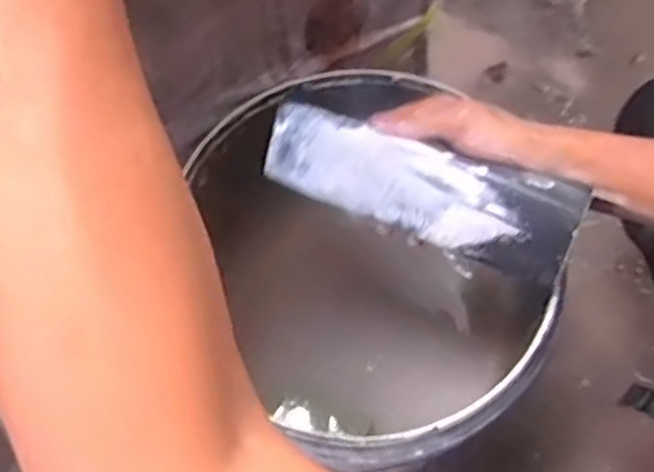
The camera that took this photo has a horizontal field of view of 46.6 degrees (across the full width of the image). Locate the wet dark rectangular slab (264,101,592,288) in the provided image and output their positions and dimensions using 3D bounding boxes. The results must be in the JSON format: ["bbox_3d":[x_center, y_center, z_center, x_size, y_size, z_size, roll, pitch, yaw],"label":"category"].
[{"bbox_3d":[0.063,-0.035,0.541,0.222,0.068,0.013,21,26,15],"label":"wet dark rectangular slab"}]

